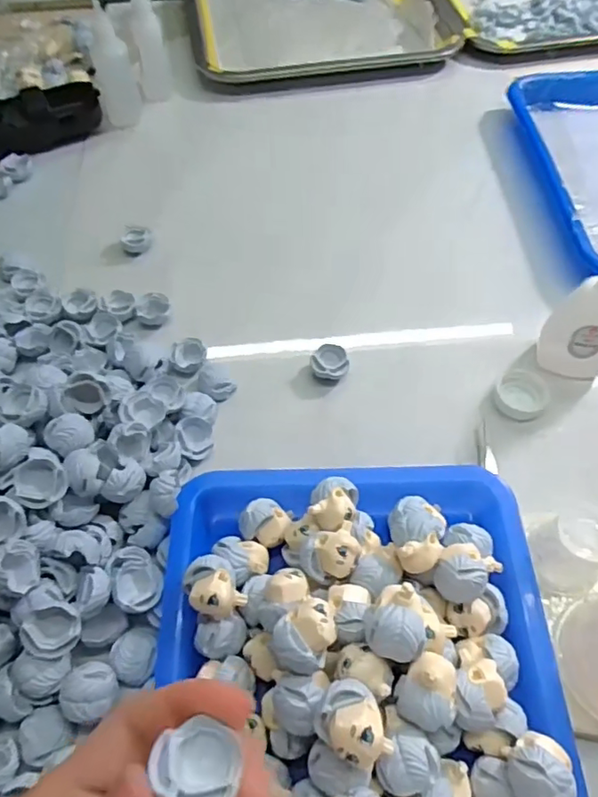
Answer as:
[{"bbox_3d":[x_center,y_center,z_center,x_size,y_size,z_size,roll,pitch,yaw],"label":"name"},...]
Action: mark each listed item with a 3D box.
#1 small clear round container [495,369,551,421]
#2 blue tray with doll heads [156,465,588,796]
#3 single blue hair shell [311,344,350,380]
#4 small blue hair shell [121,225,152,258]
[{"bbox_3d":[0.136,-0.003,0.343,0.031,0.008,0.034,-1,58,1],"label":"small clear round container"},{"bbox_3d":[0.027,0.125,0.232,0.168,0.060,0.218,-1,58,1],"label":"blue tray with doll heads"},{"bbox_3d":[0.020,-0.022,0.356,0.024,0.012,0.022,-1,58,1],"label":"single blue hair shell"},{"bbox_3d":[-0.123,-0.118,0.420,0.021,0.018,0.019,-31,62,-17],"label":"small blue hair shell"}]

